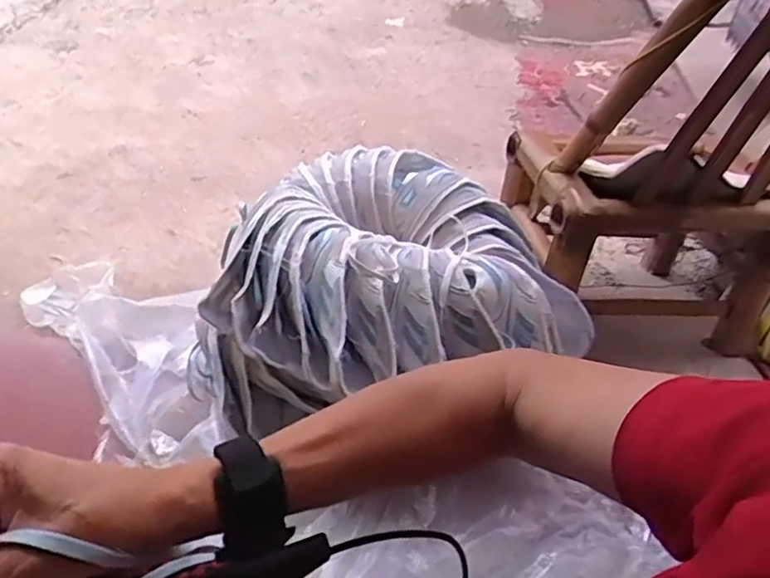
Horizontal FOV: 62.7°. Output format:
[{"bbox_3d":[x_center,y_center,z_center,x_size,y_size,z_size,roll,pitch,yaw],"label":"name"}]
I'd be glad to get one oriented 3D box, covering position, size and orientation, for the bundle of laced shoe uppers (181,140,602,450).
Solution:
[{"bbox_3d":[-0.028,-0.017,0.895,0.509,0.237,0.409,-18,49,-14],"label":"bundle of laced shoe uppers"}]

